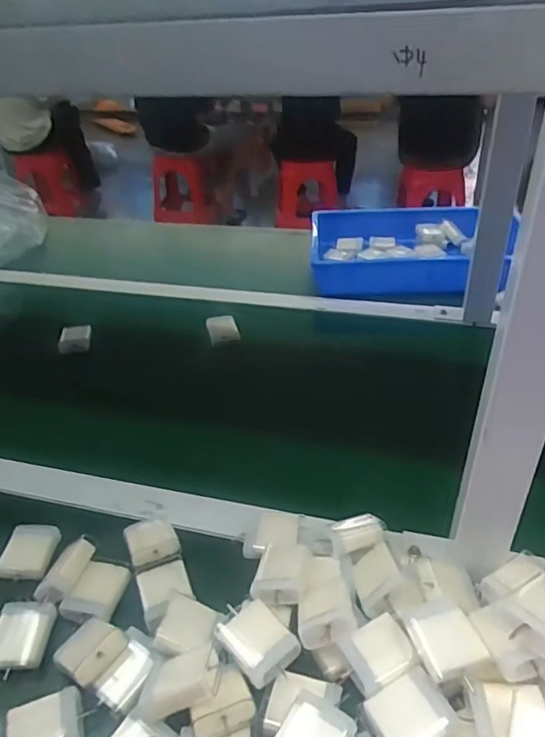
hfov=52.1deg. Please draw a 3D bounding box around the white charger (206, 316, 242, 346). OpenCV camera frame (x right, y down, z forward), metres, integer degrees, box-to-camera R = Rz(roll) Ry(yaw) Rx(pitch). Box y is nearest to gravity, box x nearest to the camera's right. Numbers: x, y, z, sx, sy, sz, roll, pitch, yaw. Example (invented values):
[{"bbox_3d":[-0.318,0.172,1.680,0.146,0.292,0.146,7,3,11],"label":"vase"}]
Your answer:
[{"bbox_3d":[-0.072,-0.056,0.798,0.042,0.029,0.040,-13,34,-15],"label":"white charger"}]

